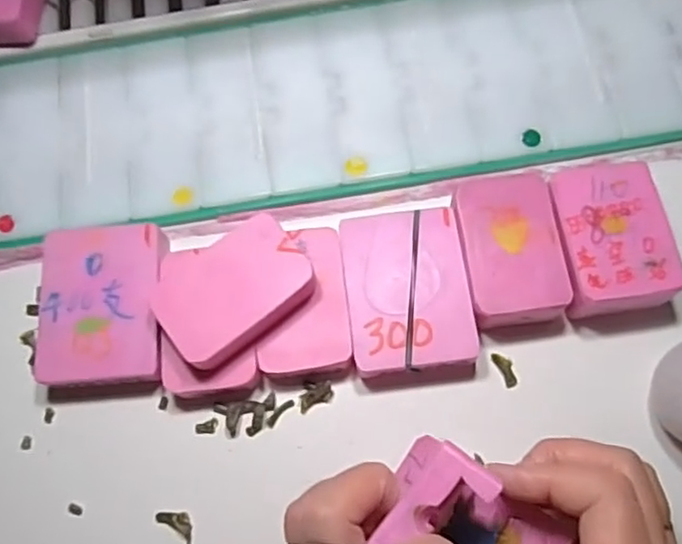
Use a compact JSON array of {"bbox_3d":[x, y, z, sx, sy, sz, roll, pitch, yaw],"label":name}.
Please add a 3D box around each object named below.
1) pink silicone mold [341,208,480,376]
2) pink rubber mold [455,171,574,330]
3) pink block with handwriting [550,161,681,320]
[{"bbox_3d":[0.032,0.010,0.312,0.056,0.021,0.077,-7,71,1],"label":"pink silicone mold"},{"bbox_3d":[0.083,-0.011,0.311,0.045,0.024,0.072,-8,71,1],"label":"pink rubber mold"},{"bbox_3d":[0.130,-0.015,0.307,0.049,0.029,0.073,-6,71,1],"label":"pink block with handwriting"}]

